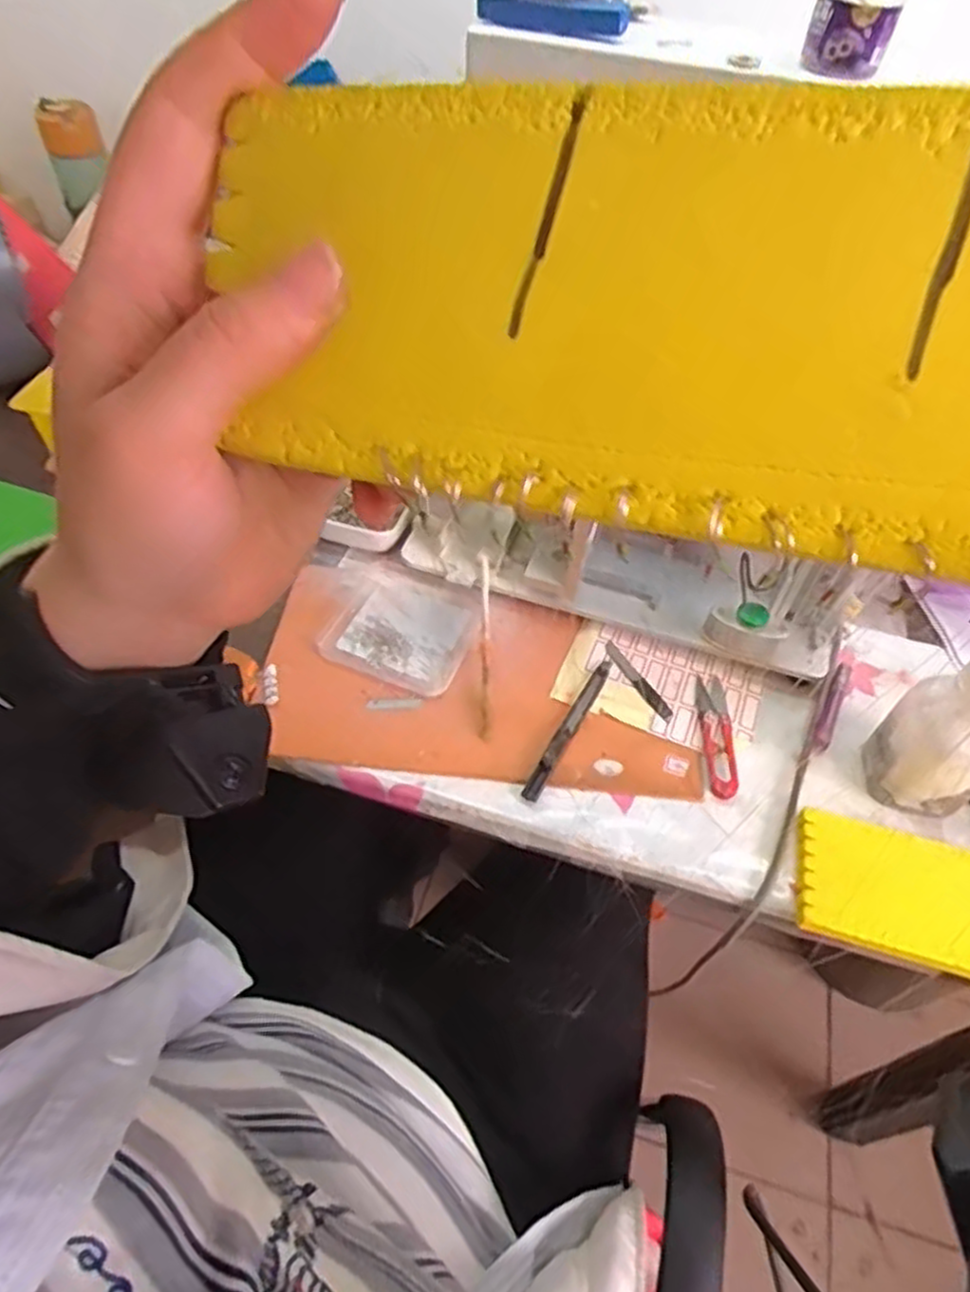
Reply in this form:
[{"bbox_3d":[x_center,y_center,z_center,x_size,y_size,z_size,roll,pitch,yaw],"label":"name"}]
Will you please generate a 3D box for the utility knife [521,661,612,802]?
[{"bbox_3d":[0.062,0.056,0.542,0.011,0.004,0.135,25,53,16],"label":"utility knife"}]

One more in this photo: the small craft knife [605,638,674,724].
[{"bbox_3d":[0.117,0.026,0.574,0.012,0.004,0.081,-23,55,-22],"label":"small craft knife"}]

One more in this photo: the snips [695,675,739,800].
[{"bbox_3d":[0.168,0.064,0.545,0.022,0.006,0.101,4,50,-1],"label":"snips"}]

